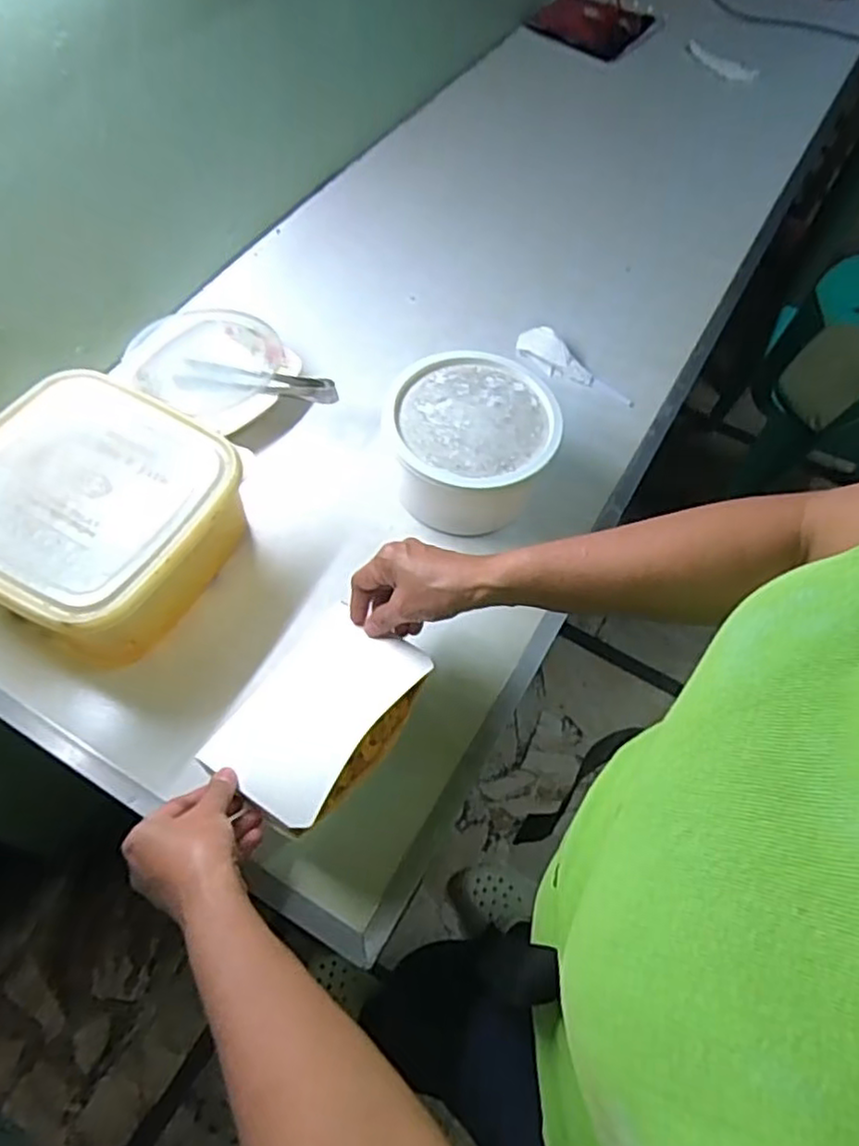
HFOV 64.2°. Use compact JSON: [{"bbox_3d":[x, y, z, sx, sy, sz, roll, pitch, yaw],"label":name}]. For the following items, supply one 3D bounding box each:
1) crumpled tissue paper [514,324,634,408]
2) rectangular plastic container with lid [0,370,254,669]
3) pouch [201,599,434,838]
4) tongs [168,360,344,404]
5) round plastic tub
[{"bbox_3d":[0.169,-0.238,0.797,0.145,0.022,0.044,41,66,17],"label":"crumpled tissue paper"},{"bbox_3d":[-0.289,-0.044,0.608,0.228,0.103,0.214,31,63,13],"label":"rectangular plastic container with lid"},{"bbox_3d":[-0.083,0.106,0.562,0.163,0.038,0.183,12,56,41],"label":"pouch"},{"bbox_3d":[-0.183,-0.206,0.733,0.192,0.018,0.043,12,60,18],"label":"tongs"},{"bbox_3d":[0.041,-0.124,0.679,0.156,0.093,0.171,-8,62,-9],"label":"round plastic tub"}]

